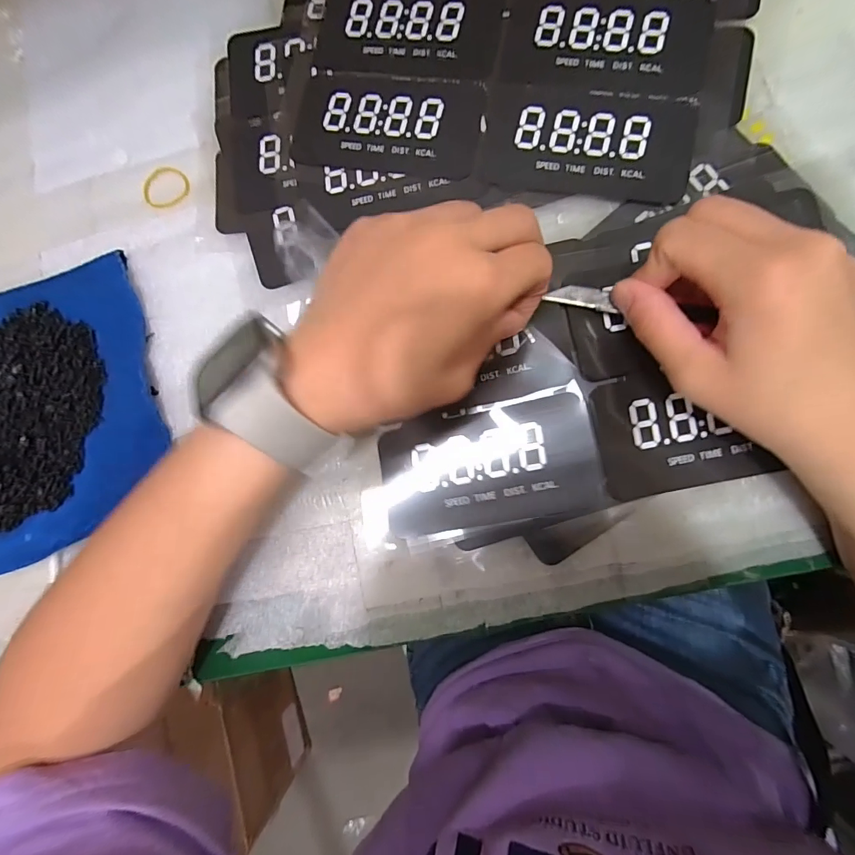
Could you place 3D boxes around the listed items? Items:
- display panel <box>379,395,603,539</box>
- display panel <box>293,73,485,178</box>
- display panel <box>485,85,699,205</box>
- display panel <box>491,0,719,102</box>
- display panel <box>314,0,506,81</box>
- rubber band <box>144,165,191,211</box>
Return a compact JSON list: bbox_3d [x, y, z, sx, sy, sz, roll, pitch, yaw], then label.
[{"bbox_3d":[0.031,0.021,0.227,0.110,0.004,0.062,-12,80,8],"label":"display panel"},{"bbox_3d":[-0.024,-0.180,0.252,0.113,0.004,0.059,10,86,8],"label":"display panel"},{"bbox_3d":[0.089,-0.158,0.238,0.110,0.004,0.061,8,87,7],"label":"display panel"},{"bbox_3d":[0.097,-0.220,0.240,0.115,0.004,0.072,8,86,7],"label":"display panel"},{"bbox_3d":[-0.012,-0.240,0.258,0.112,0.004,0.063,10,86,8],"label":"display panel"},{"bbox_3d":[-0.166,-0.151,0.271,0.029,0.004,0.031,-1,85,7],"label":"rubber band"}]

